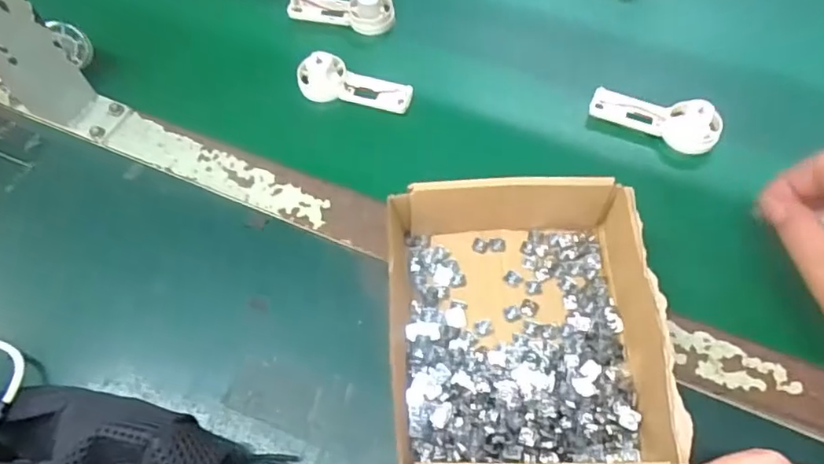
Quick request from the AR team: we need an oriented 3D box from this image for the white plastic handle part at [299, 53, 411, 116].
[{"bbox_3d":[-0.046,-0.120,0.479,0.091,0.037,0.032,9,61,8],"label":"white plastic handle part"}]

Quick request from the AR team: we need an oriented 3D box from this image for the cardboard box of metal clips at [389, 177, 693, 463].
[{"bbox_3d":[0.062,0.055,0.346,0.149,0.054,0.181,-4,60,1],"label":"cardboard box of metal clips"}]

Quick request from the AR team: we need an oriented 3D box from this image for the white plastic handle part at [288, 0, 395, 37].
[{"bbox_3d":[-0.063,-0.200,0.524,0.092,0.039,0.033,19,63,13],"label":"white plastic handle part"}]

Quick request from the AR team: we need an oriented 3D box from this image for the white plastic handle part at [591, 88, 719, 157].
[{"bbox_3d":[0.185,-0.089,0.447,0.094,0.032,0.025,28,66,18],"label":"white plastic handle part"}]

